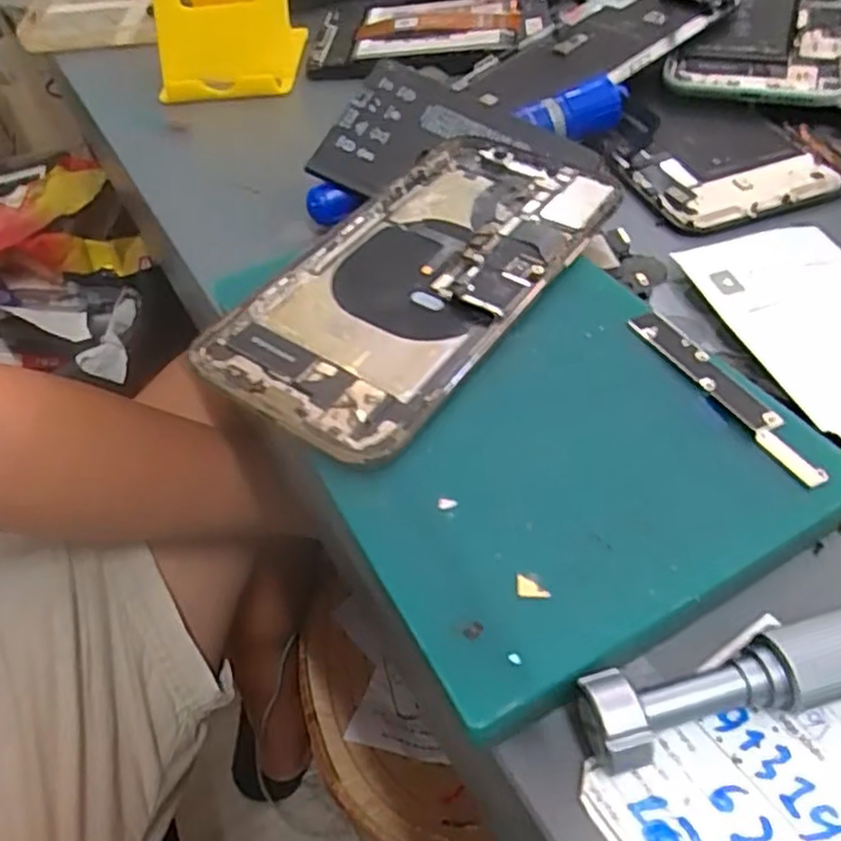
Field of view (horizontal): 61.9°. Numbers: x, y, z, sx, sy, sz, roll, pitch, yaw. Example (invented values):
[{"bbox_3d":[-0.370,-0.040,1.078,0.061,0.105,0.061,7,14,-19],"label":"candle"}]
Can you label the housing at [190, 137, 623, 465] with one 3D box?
[{"bbox_3d":[0.001,-0.046,0.215,0.069,0.011,0.137,25,55,26],"label":"housing"}]

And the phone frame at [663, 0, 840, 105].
[{"bbox_3d":[0.163,-0.197,0.327,0.072,0.008,0.150,14,60,16],"label":"phone frame"}]

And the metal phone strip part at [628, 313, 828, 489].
[{"bbox_3d":[0.077,-0.008,0.178,0.009,0.004,0.065,-28,51,-7],"label":"metal phone strip part"}]

